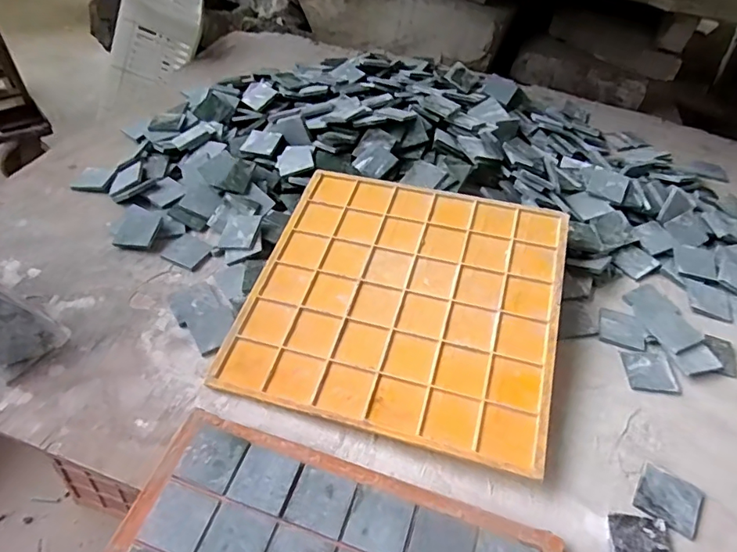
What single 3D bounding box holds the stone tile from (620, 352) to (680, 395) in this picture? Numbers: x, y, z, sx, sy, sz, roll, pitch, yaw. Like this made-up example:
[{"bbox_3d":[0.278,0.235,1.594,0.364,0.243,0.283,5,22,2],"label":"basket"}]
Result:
[{"bbox_3d":[0.298,0.102,0.530,0.048,0.009,0.050,5,46,0],"label":"stone tile"}]

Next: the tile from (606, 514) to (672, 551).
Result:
[{"bbox_3d":[0.222,0.221,0.409,0.050,0.004,0.047,7,46,2],"label":"tile"}]

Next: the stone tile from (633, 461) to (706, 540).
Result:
[{"bbox_3d":[0.262,0.194,0.437,0.050,0.005,0.048,30,51,22],"label":"stone tile"}]

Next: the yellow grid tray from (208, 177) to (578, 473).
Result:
[{"bbox_3d":[0.040,0.018,0.552,0.323,0.009,0.311,13,57,11],"label":"yellow grid tray"}]

